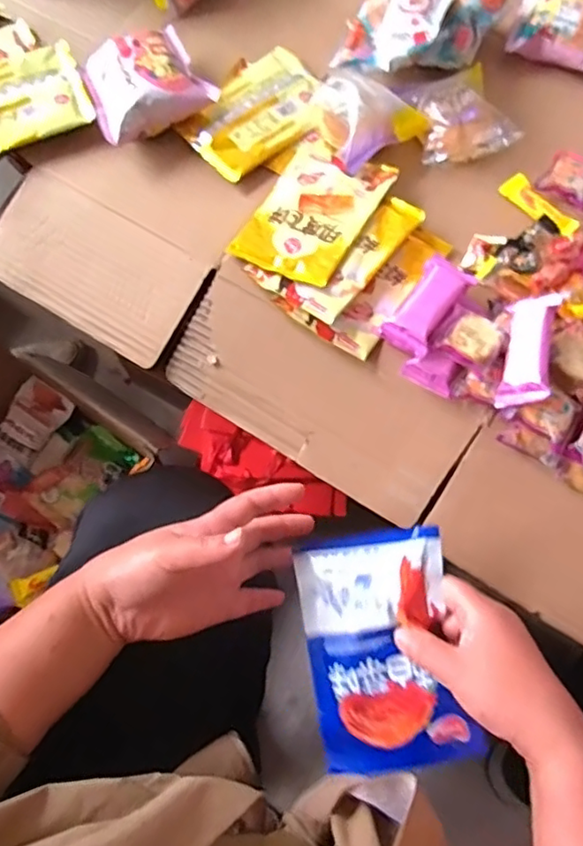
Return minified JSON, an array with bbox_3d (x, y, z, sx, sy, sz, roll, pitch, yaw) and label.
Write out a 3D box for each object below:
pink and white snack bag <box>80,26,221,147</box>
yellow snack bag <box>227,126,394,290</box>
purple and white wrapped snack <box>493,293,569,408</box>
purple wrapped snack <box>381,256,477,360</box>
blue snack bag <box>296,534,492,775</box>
[{"bbox_3d":[-0.149,-0.343,0.607,0.114,0.047,0.105,-26,73,-10],"label":"pink and white snack bag"},{"bbox_3d":[0.023,-0.204,0.577,0.101,0.015,0.154,29,72,8],"label":"yellow snack bag"},{"bbox_3d":[0.199,-0.062,0.506,0.044,0.017,0.099,-1,72,46],"label":"purple and white wrapped snack"},{"bbox_3d":[0.120,-0.103,0.534,0.044,0.025,0.092,35,73,10],"label":"purple wrapped snack"},{"bbox_3d":[0.069,0.173,0.458,0.113,0.019,0.173,-13,82,11],"label":"blue snack bag"}]

